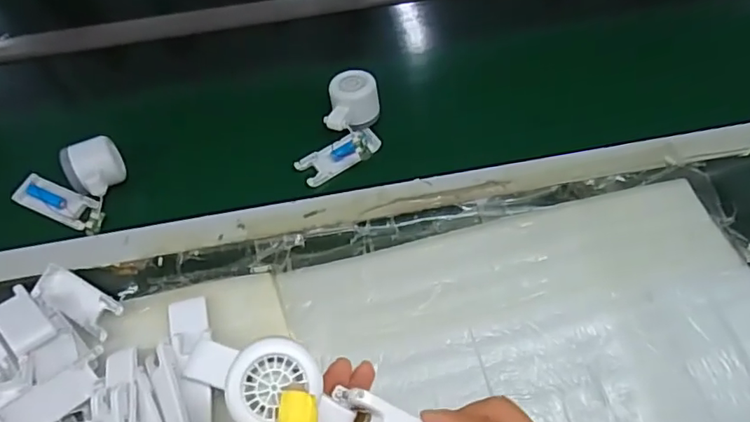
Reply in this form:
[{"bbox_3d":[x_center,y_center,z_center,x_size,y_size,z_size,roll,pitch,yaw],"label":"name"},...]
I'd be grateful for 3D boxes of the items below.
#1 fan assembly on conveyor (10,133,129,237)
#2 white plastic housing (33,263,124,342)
[{"bbox_3d":[-0.362,-0.045,0.639,0.121,0.056,0.099,19,63,11],"label":"fan assembly on conveyor"},{"bbox_3d":[-0.315,0.095,0.576,0.106,0.022,0.039,28,65,15],"label":"white plastic housing"}]

